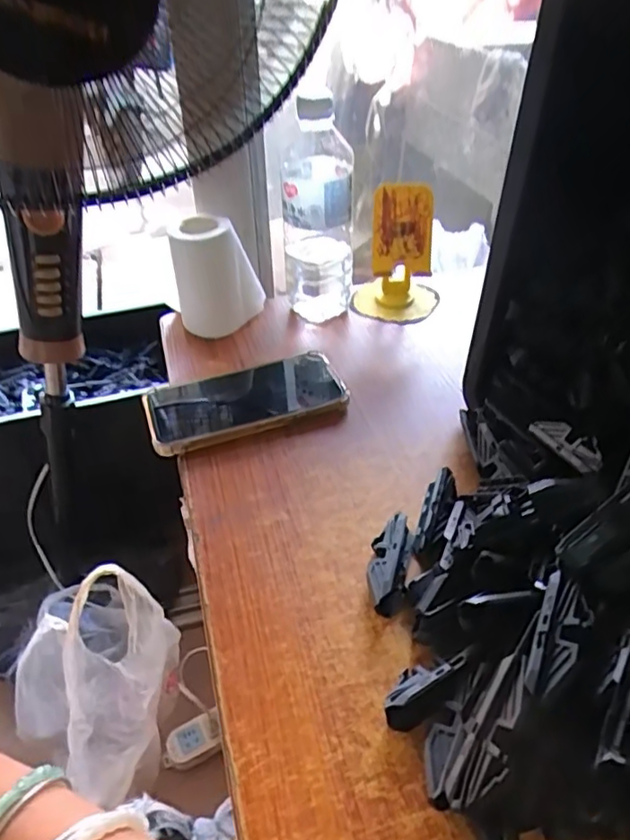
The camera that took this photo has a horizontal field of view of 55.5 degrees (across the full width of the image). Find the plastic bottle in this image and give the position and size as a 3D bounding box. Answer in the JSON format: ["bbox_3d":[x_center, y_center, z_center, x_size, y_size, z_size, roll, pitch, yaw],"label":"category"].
[{"bbox_3d":[0.002,-0.216,0.616,0.068,0.213,0.085,-3,39,-1],"label":"plastic bottle"}]

